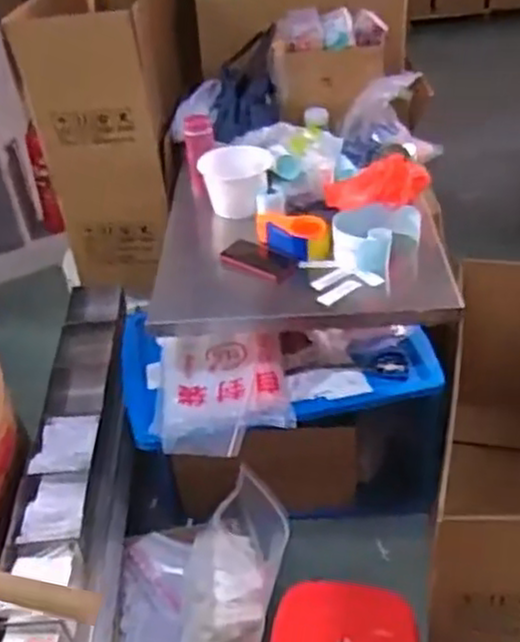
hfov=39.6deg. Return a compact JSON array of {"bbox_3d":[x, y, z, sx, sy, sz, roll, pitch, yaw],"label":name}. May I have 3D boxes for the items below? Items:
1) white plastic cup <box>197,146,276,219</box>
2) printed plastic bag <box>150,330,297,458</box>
[{"bbox_3d":[-0.052,-0.321,1.682,0.167,0.130,0.163,-3,37,2],"label":"white plastic cup"},{"bbox_3d":[-0.075,0.130,1.443,0.258,0.041,0.347,-5,37,0],"label":"printed plastic bag"}]

